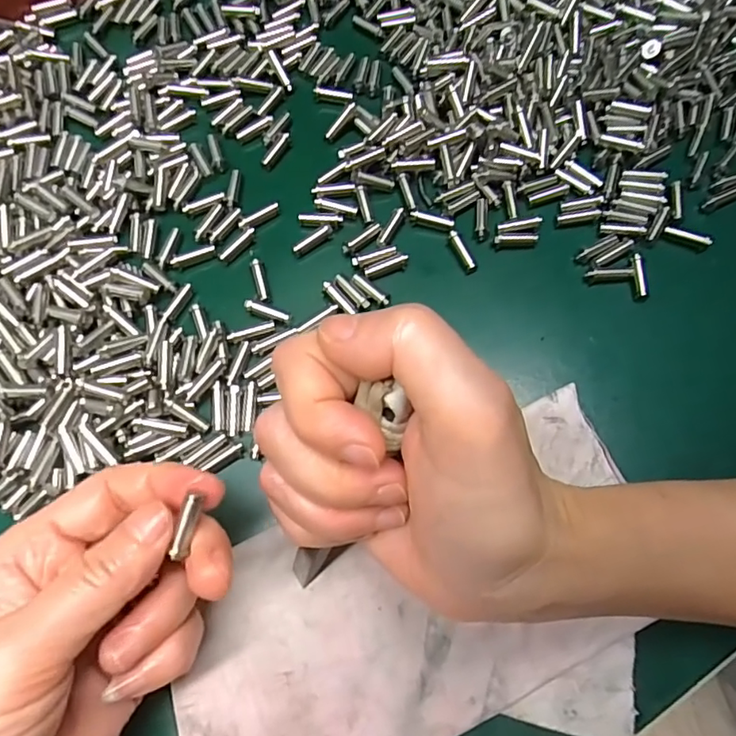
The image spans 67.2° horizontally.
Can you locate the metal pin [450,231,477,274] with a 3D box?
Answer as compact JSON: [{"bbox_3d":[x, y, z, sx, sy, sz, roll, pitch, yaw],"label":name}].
[{"bbox_3d":[0.043,-0.053,0.253,0.005,0.006,0.021,-21,72,-6],"label":"metal pin"}]

